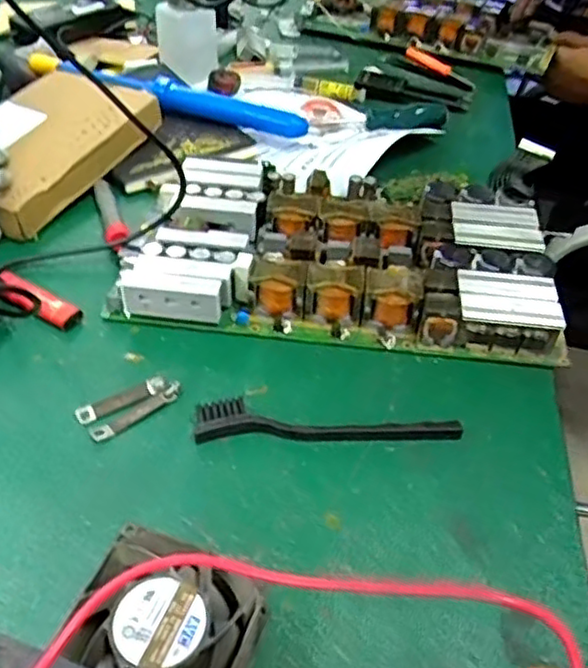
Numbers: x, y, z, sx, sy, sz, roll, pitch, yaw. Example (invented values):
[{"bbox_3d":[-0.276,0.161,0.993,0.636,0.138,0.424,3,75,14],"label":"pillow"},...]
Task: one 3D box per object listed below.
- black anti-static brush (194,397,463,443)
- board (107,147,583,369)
[{"bbox_3d":[0.021,0.055,0.439,0.166,0.015,0.028,2,44,-4],"label":"black anti-static brush"},{"bbox_3d":[0.042,-0.085,0.568,0.317,0.044,0.229,7,44,3],"label":"board"}]

